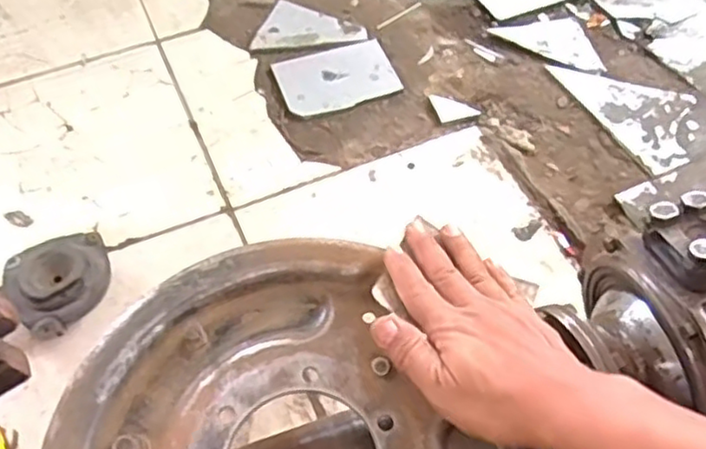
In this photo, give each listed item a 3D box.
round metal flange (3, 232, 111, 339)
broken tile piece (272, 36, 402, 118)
[{"bbox_3d":[-0.374,0.072,0.880,0.122,0.050,0.126,1,57,-1],"label":"round metal flange"},{"bbox_3d":[-0.028,-0.252,1.154,0.192,0.011,0.148,-17,59,-12],"label":"broken tile piece"}]

